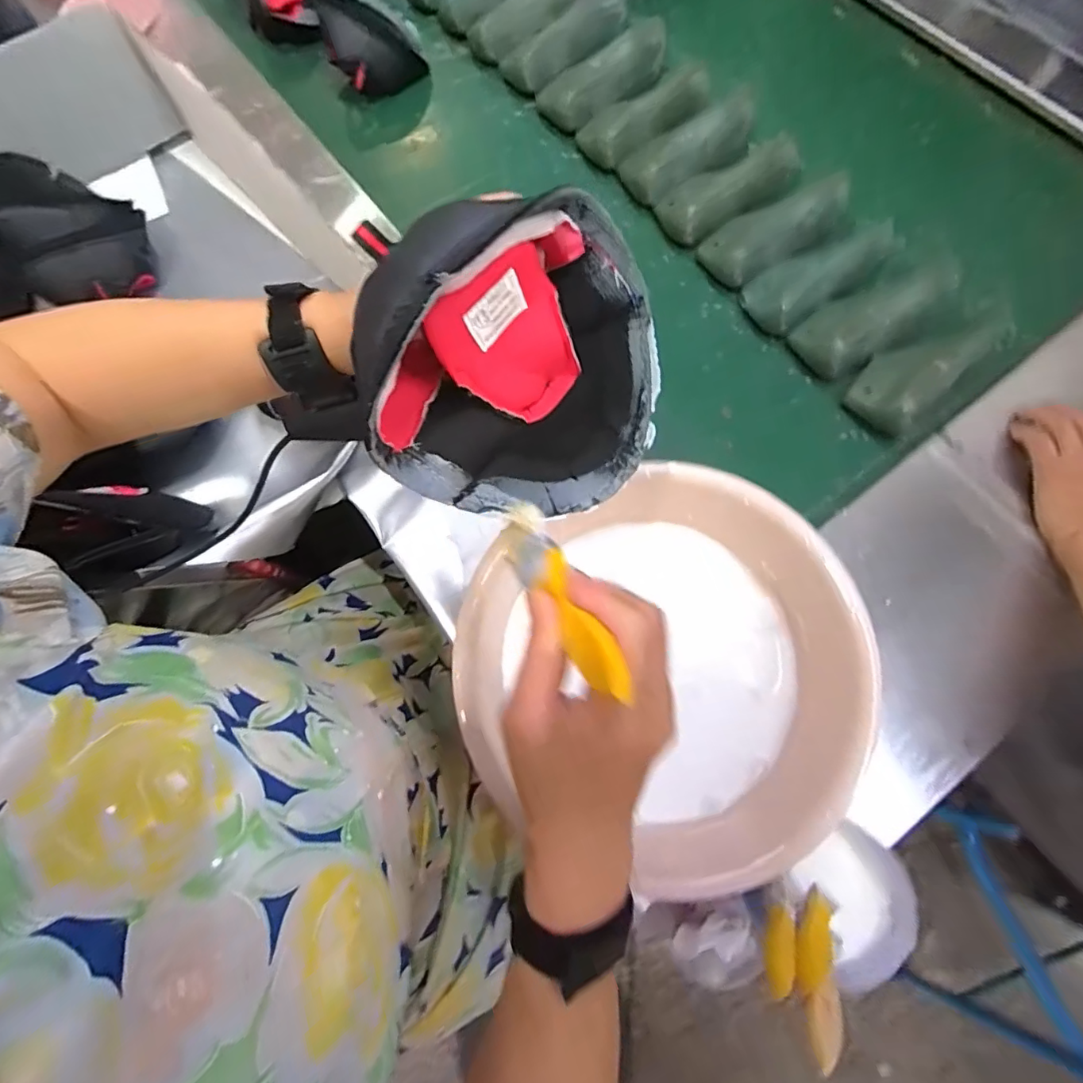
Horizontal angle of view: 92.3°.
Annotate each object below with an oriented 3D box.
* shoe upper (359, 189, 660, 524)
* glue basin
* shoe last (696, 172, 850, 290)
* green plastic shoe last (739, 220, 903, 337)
[{"bbox_3d":[-0.013,-0.103,0.294,0.104,0.179,0.157,48,118,42],"label":"shoe upper"},{"bbox_3d":[0.100,0.101,0.420,0.298,0.125,0.276,-1,75,2],"label":"glue basin"},{"bbox_3d":[0.298,-0.390,0.642,0.160,0.058,0.081,-23,75,-4],"label":"shoe last"},{"bbox_3d":[0.349,-0.332,0.628,0.207,0.059,0.078,-31,76,-6],"label":"green plastic shoe last"}]

